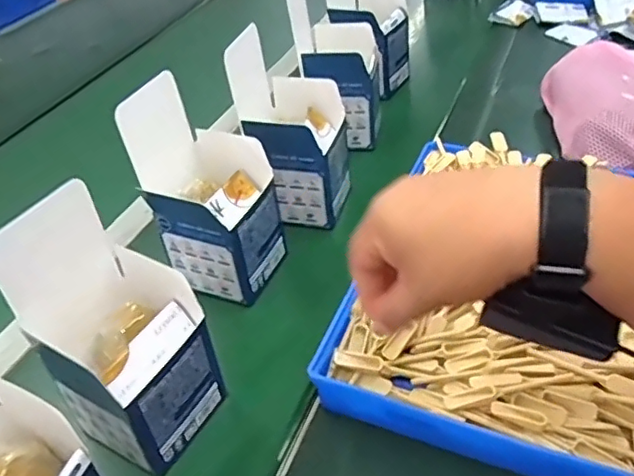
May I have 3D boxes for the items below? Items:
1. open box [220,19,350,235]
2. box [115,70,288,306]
[{"bbox_3d":[-0.022,-0.107,0.584,0.093,0.164,0.092,8,42,15],"label":"open box"},{"bbox_3d":[-0.092,-0.038,0.514,0.093,0.175,0.098,10,43,17],"label":"box"}]

